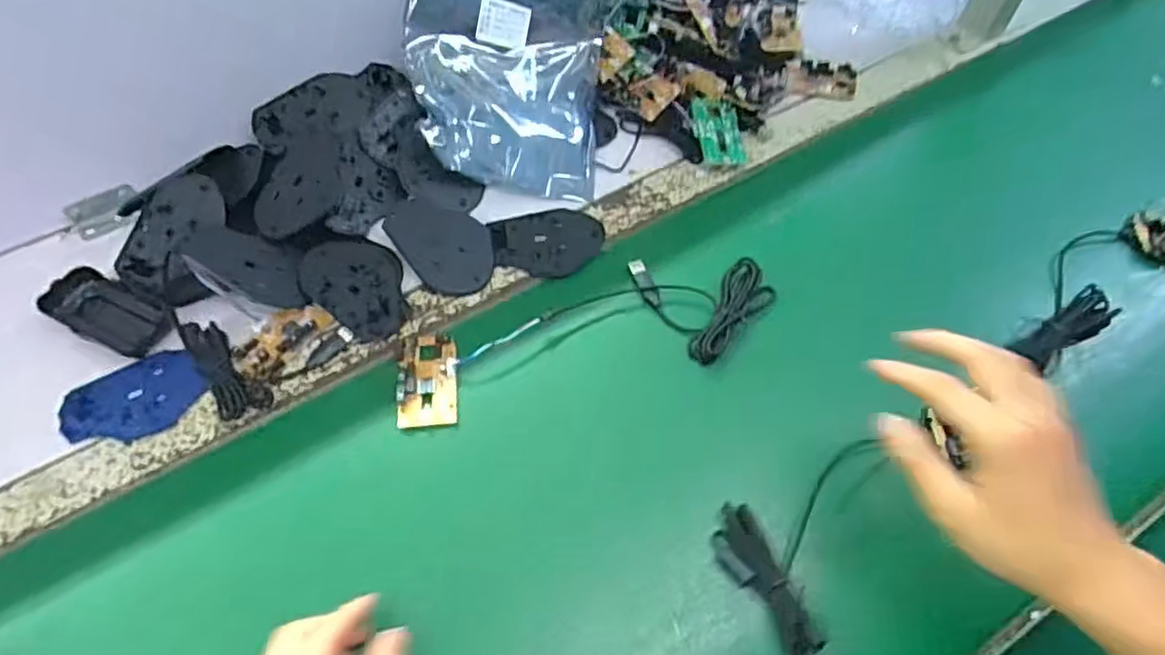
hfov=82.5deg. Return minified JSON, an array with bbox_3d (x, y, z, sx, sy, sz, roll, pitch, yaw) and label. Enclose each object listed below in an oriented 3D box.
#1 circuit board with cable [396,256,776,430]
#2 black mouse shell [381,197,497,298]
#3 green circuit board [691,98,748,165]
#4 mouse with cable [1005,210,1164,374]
[{"bbox_3d":[0.005,0.003,0.538,0.313,0.014,0.100,-15,61,-7],"label":"circuit board with cable"},{"bbox_3d":[-0.123,-0.077,0.586,0.071,0.015,0.107,-34,65,-17],"label":"black mouse shell"},{"bbox_3d":[0.136,-0.196,0.659,0.050,0.013,0.084,3,63,-16],"label":"green circuit board"},{"bbox_3d":[0.479,-0.054,0.574,0.304,0.031,0.093,-20,61,-10],"label":"mouse with cable"}]

